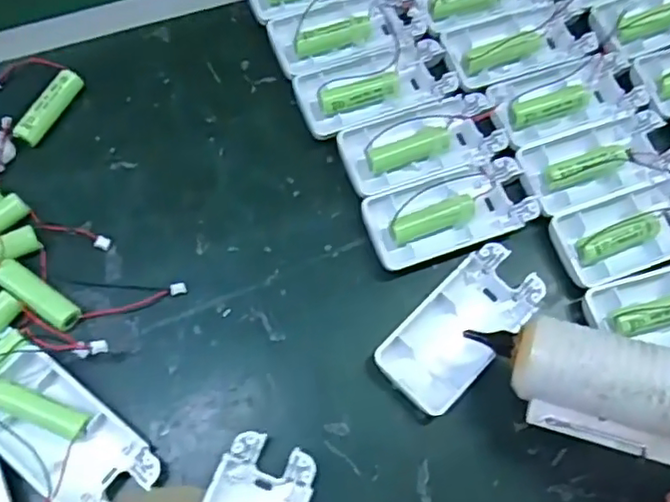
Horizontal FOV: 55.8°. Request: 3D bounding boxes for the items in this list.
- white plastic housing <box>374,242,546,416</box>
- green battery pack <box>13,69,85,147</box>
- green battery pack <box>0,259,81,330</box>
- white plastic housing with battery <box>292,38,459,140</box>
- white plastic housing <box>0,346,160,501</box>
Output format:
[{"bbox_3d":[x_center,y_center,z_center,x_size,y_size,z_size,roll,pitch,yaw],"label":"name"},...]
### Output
[{"bbox_3d":[0.067,0.039,0.335,0.093,0.012,0.047,-43,78,-15],"label":"white plastic housing"},{"bbox_3d":[-0.169,-0.085,0.375,0.013,0.010,0.050,28,72,7],"label":"green battery pack"},{"bbox_3d":[-0.156,0.023,0.330,0.049,0.010,0.014,33,73,8],"label":"green battery pack"},{"bbox_3d":[0.025,-0.099,0.384,0.094,0.015,0.044,-19,73,-9],"label":"white plastic housing with battery"},{"bbox_3d":[-0.131,0.092,0.307,0.093,0.016,0.044,38,73,10],"label":"white plastic housing"}]

